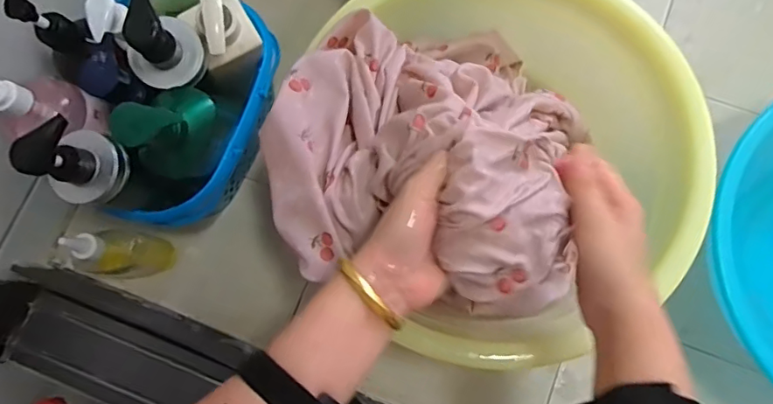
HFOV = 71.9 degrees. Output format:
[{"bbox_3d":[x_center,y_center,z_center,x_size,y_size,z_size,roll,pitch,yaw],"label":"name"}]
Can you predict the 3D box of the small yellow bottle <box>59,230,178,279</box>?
[{"bbox_3d":[-0.284,0.053,0.561,0.059,0.149,0.048,6,78,3],"label":"small yellow bottle"}]

